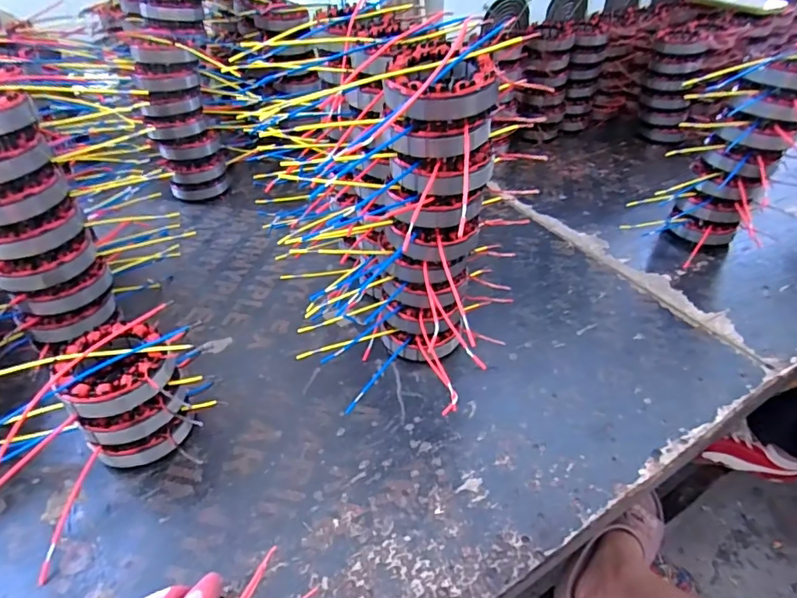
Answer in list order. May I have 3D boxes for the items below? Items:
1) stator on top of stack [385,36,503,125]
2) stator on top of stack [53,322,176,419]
[{"bbox_3d":[0.028,-0.172,0.387,0.078,0.038,0.082,0,41,0],"label":"stator on top of stack"},{"bbox_3d":[-0.233,0.056,0.419,0.080,0.033,0.093,-25,47,-26],"label":"stator on top of stack"}]

